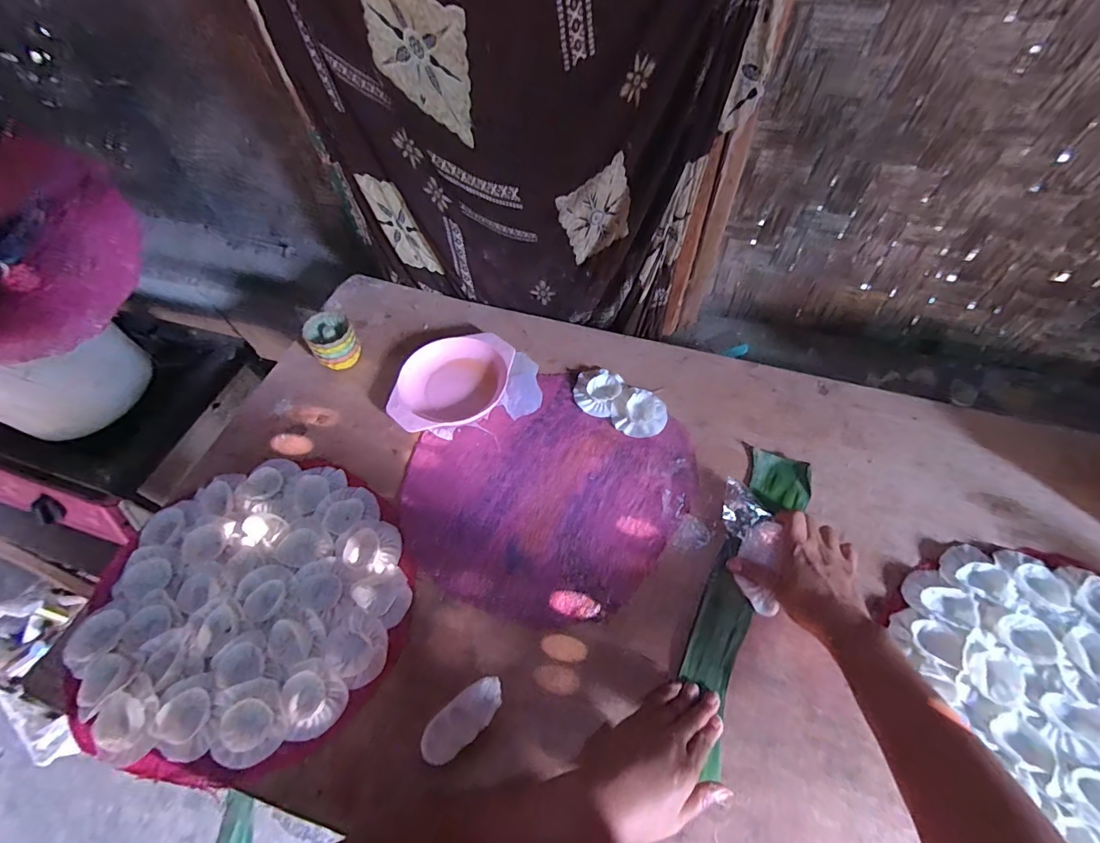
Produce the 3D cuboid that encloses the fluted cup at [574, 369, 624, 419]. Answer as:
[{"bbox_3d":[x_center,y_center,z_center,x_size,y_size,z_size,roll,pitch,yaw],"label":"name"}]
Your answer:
[{"bbox_3d":[0.066,-0.044,0.652,0.063,0.017,0.070,19,61,15],"label":"fluted cup"}]

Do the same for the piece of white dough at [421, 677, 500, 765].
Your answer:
[{"bbox_3d":[-0.082,0.284,0.447,0.085,0.026,0.038,-34,62,-16],"label":"piece of white dough"}]

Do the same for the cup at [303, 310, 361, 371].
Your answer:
[{"bbox_3d":[-0.307,-0.113,0.669,0.061,0.069,0.063,-2,58,3],"label":"cup"}]

